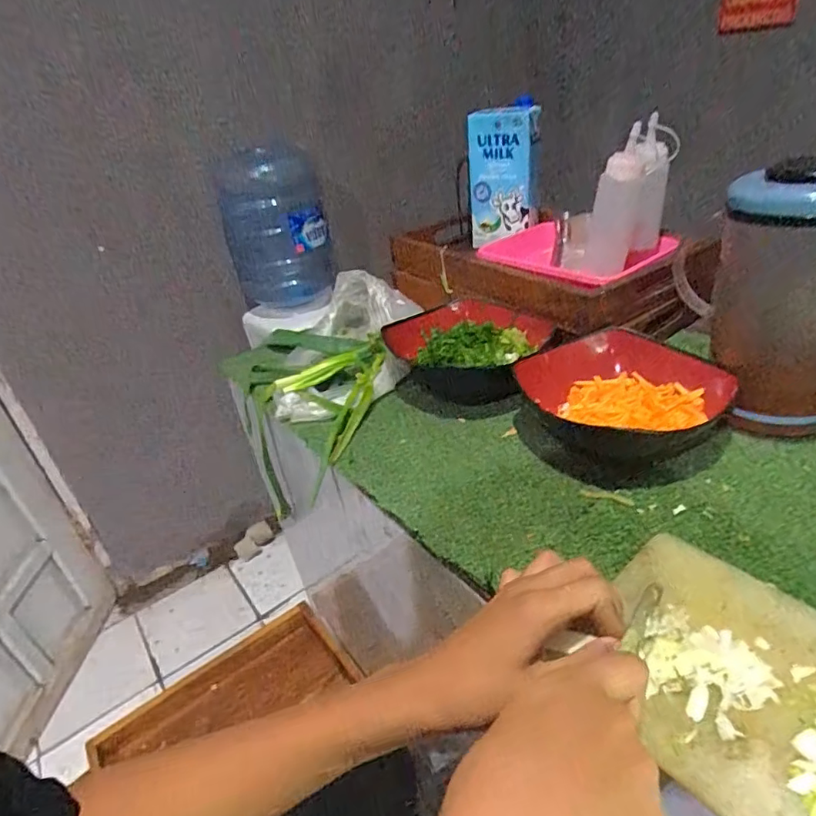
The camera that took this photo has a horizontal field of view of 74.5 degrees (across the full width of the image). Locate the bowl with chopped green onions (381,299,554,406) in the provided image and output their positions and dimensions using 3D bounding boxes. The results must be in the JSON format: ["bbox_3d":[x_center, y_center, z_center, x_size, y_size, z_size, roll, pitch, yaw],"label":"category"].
[{"bbox_3d":[0.086,-0.077,0.666,0.158,0.060,0.196,-24,34,-26],"label":"bowl with chopped green onions"}]

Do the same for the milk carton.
[{"bbox_3d":[0.153,-0.374,0.863,0.102,0.193,0.055,-8,32,0],"label":"milk carton"}]

